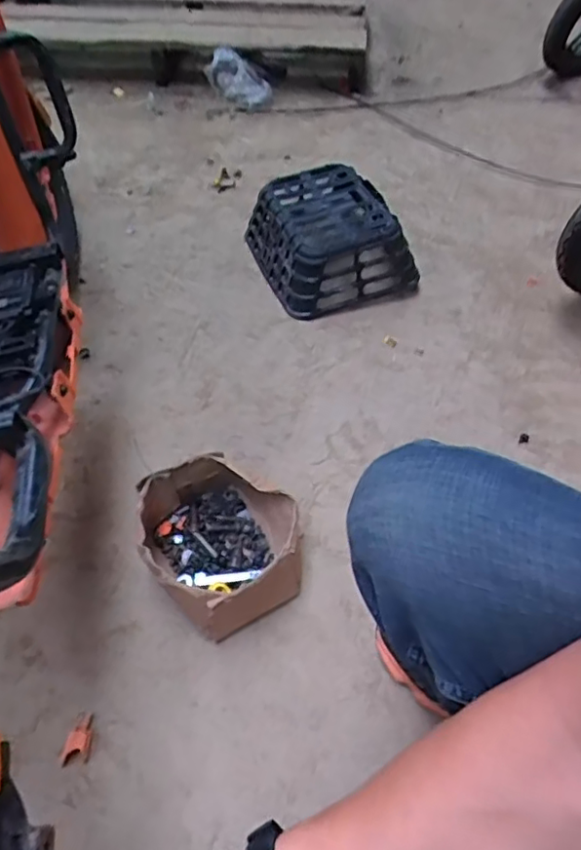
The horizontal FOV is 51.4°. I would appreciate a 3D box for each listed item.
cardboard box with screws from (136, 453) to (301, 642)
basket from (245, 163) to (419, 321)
[{"bbox_3d":[-0.086,0.142,0.760,0.182,0.095,0.213,-25,54,-20],"label":"cardboard box with screws"},{"bbox_3d":[0.072,-0.362,1.169,0.256,0.133,0.293,-18,52,-15],"label":"basket"}]

